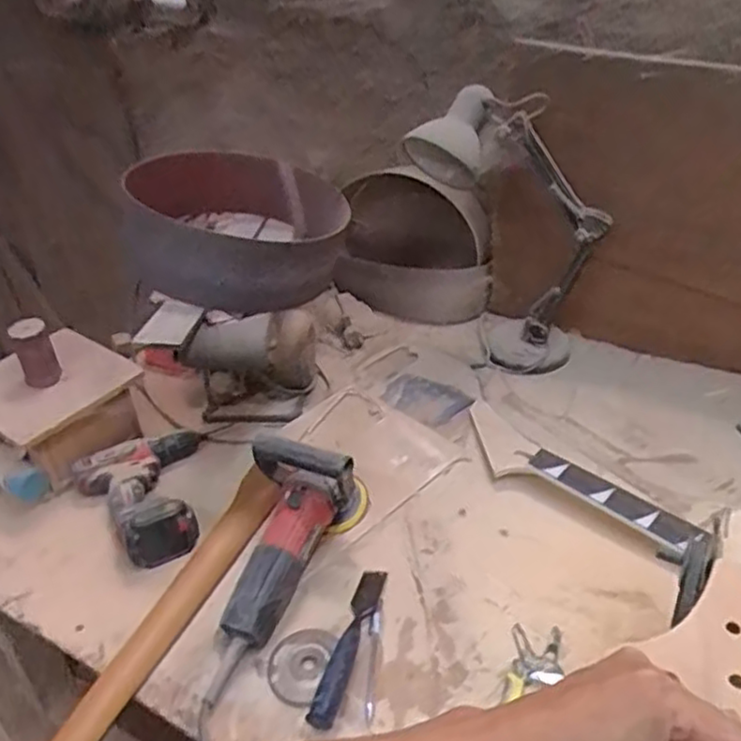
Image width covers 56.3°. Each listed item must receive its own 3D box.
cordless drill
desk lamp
[{"bbox_3d":[-0.303,0.166,0.952,0.178,0.074,0.204,-19,38,-19],"label":"cordless drill"},{"bbox_3d":[0.220,-0.216,1.122,0.301,0.438,0.157,7,37,14],"label":"desk lamp"}]

